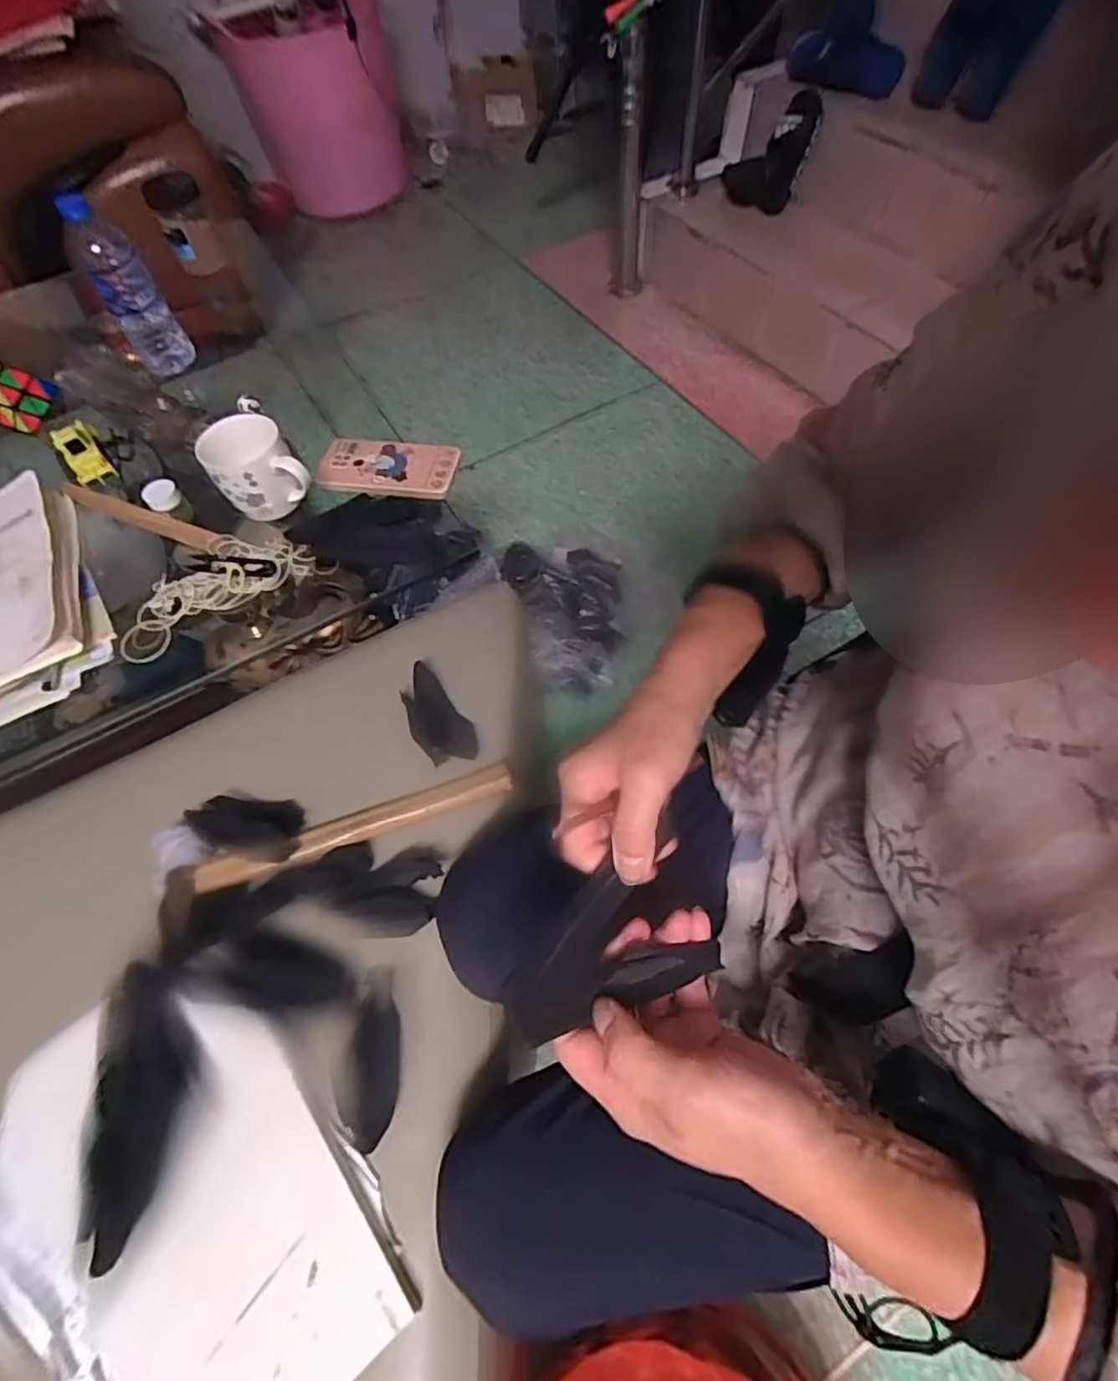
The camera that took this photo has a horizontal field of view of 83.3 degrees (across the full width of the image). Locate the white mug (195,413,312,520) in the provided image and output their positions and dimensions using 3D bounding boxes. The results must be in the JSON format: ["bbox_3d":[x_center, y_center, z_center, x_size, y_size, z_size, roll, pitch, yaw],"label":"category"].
[{"bbox_3d":[-0.320,-0.231,0.664,0.083,0.077,0.090,-35,63,-15],"label":"white mug"}]

